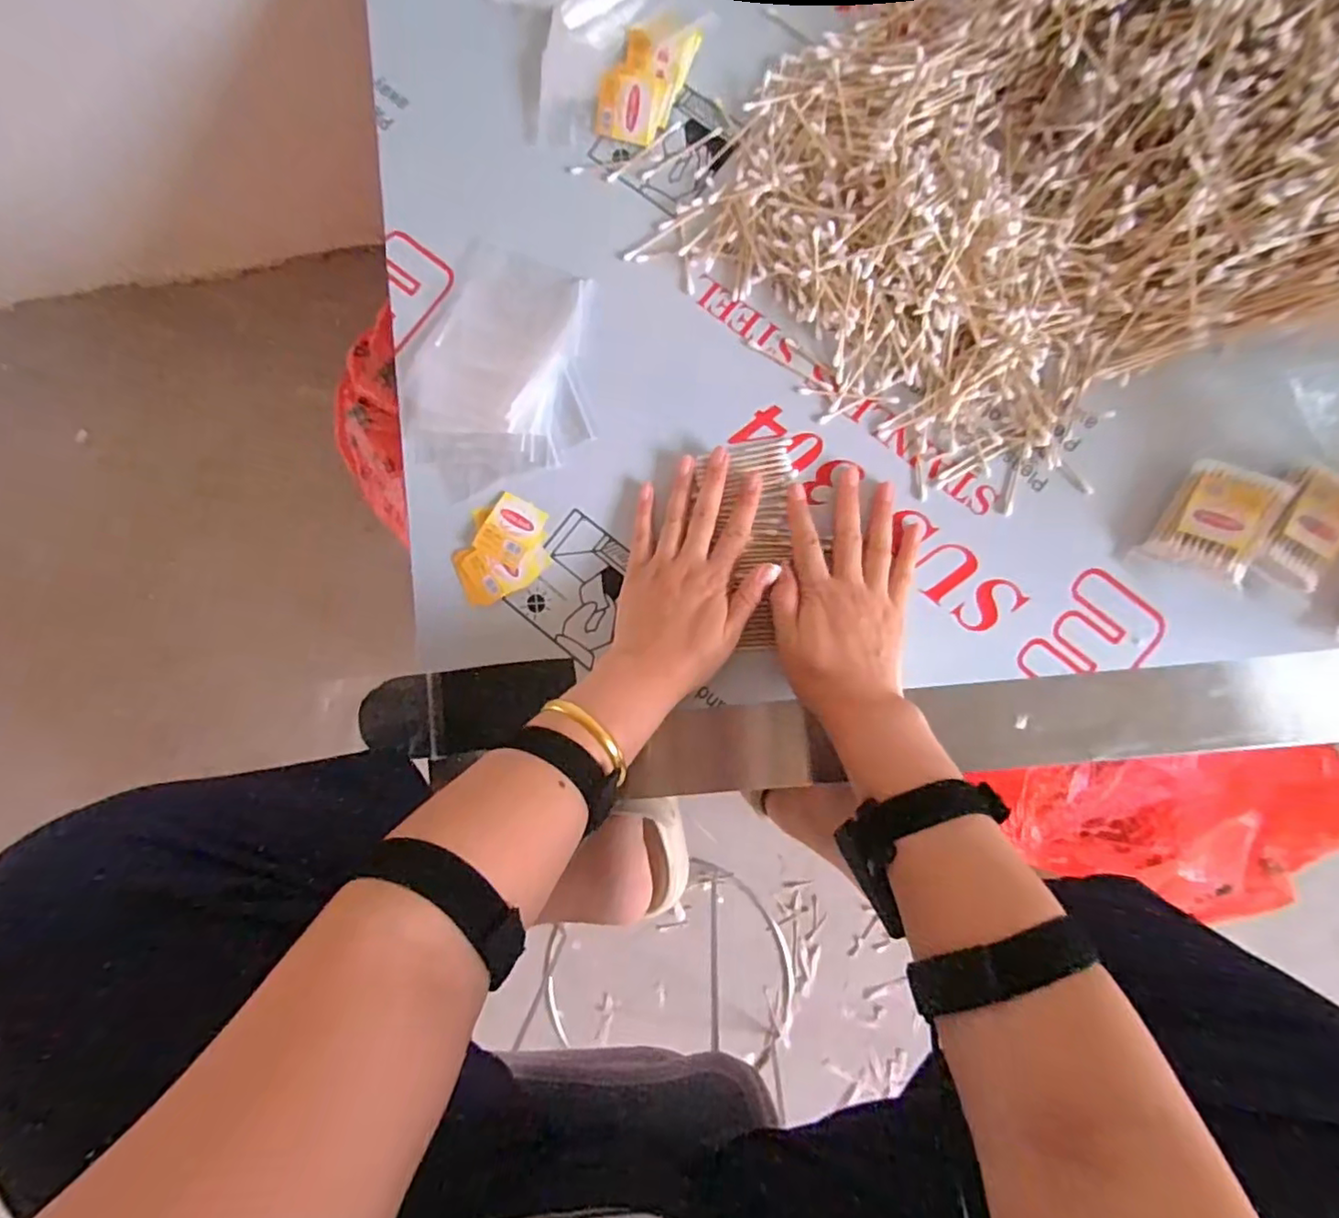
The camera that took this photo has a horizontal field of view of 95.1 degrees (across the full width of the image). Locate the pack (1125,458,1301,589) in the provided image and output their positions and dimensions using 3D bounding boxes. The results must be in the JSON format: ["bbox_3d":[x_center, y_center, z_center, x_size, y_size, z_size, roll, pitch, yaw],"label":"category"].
[{"bbox_3d":[0.368,-0.059,0.412,0.060,0.016,0.080,27,90,7],"label":"pack"}]

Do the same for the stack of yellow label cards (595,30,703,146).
[{"bbox_3d":[-0.020,-0.407,0.471,0.057,0.015,0.086,26,90,7],"label":"stack of yellow label cards"}]

